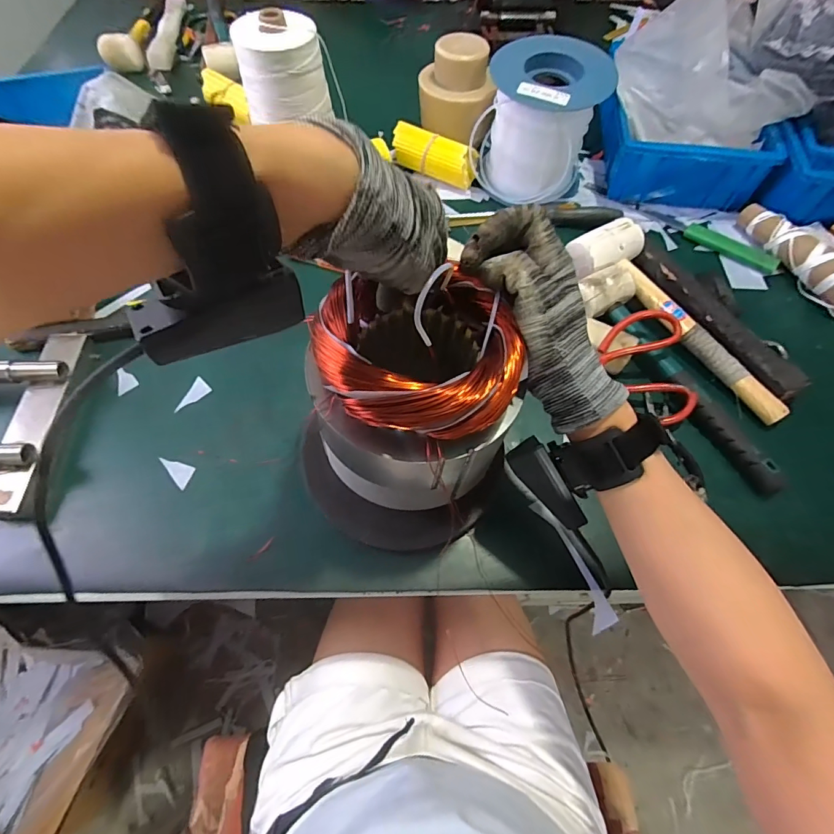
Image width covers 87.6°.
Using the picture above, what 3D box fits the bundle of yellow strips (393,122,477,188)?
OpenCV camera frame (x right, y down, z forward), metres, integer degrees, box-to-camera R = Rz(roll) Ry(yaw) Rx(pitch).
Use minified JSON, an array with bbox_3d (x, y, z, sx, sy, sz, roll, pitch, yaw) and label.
[{"bbox_3d":[0.026,-0.375,0.621,0.127,0.043,0.047,24,64,12],"label":"bundle of yellow strips"}]

